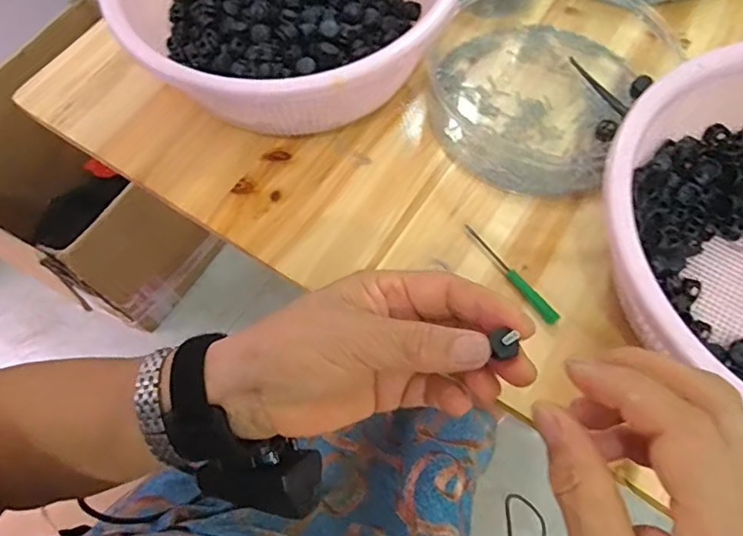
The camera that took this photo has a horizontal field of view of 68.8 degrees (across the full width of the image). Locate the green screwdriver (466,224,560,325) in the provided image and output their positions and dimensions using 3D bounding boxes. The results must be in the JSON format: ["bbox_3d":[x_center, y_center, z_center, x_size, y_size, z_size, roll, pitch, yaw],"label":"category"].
[{"bbox_3d":[0.104,0.003,0.407,0.009,0.007,0.098,-35,68,-14],"label":"green screwdriver"}]

